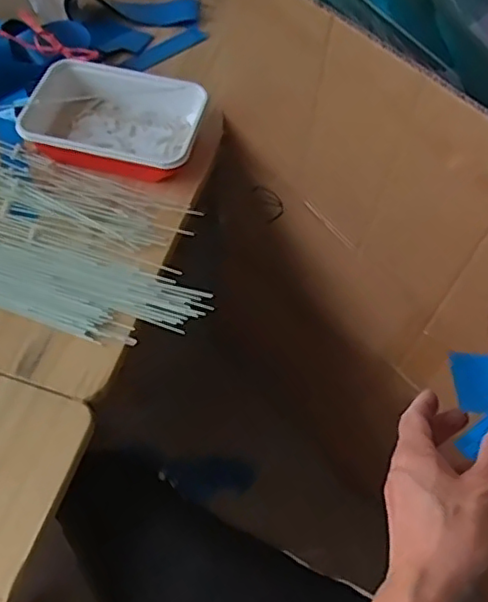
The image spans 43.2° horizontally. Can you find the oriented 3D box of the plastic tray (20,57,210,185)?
[{"bbox_3d":[-0.127,-0.175,0.603,0.159,0.034,0.117,12,60,3],"label":"plastic tray"}]

